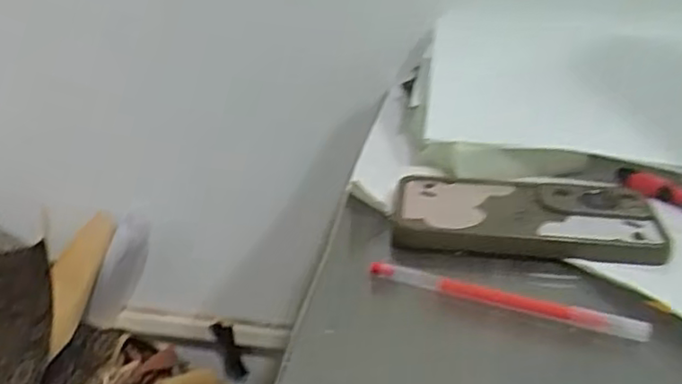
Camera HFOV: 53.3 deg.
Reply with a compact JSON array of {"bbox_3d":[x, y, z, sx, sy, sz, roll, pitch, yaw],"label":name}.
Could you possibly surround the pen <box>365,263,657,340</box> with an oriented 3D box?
[{"bbox_3d":[0.084,0.056,0.357,0.142,0.016,0.007,10,28,21],"label":"pen"}]

